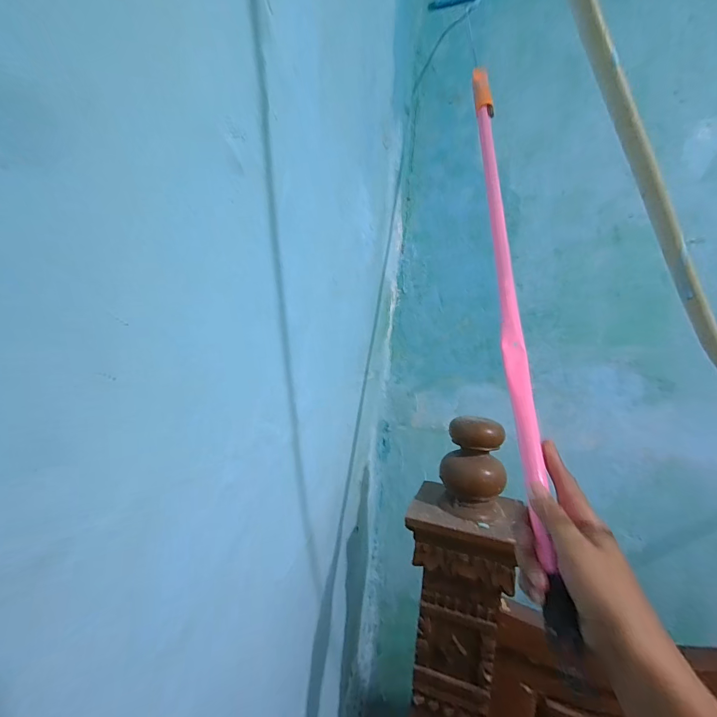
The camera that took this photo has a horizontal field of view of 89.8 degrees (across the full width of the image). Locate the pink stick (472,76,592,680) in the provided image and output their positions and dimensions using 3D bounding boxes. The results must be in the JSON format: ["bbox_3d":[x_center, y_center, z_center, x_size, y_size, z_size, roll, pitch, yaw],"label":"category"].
[{"bbox_3d":[0.198,-0.153,0.490,0.025,0.904,0.031,5,-29,1],"label":"pink stick"}]

